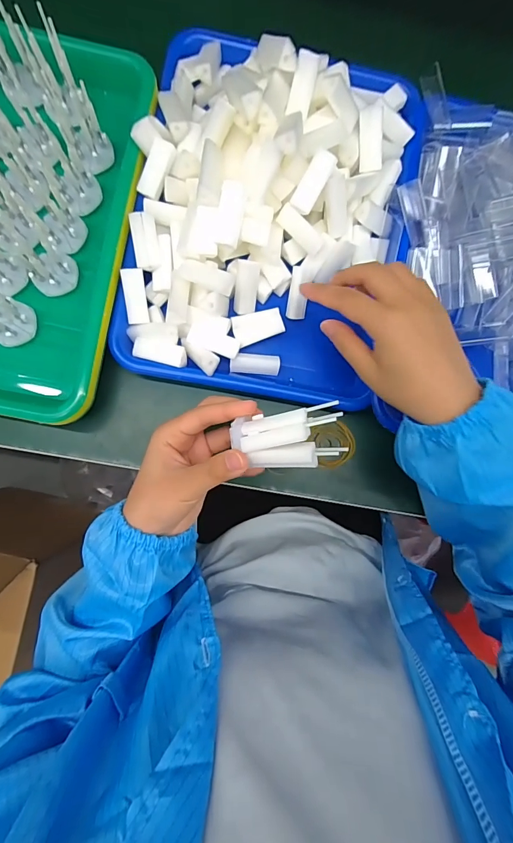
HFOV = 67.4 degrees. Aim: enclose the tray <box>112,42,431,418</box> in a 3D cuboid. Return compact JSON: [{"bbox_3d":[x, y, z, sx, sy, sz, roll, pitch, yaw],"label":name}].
[{"bbox_3d":[0.021,-0.188,0.334,0.234,0.097,0.322,8,84,-4],"label":"tray"}]

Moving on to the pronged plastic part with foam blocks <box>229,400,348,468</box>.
[{"bbox_3d":[0.021,0.012,0.260,0.071,0.015,0.038,-9,99,14],"label":"pronged plastic part with foam blocks"}]

